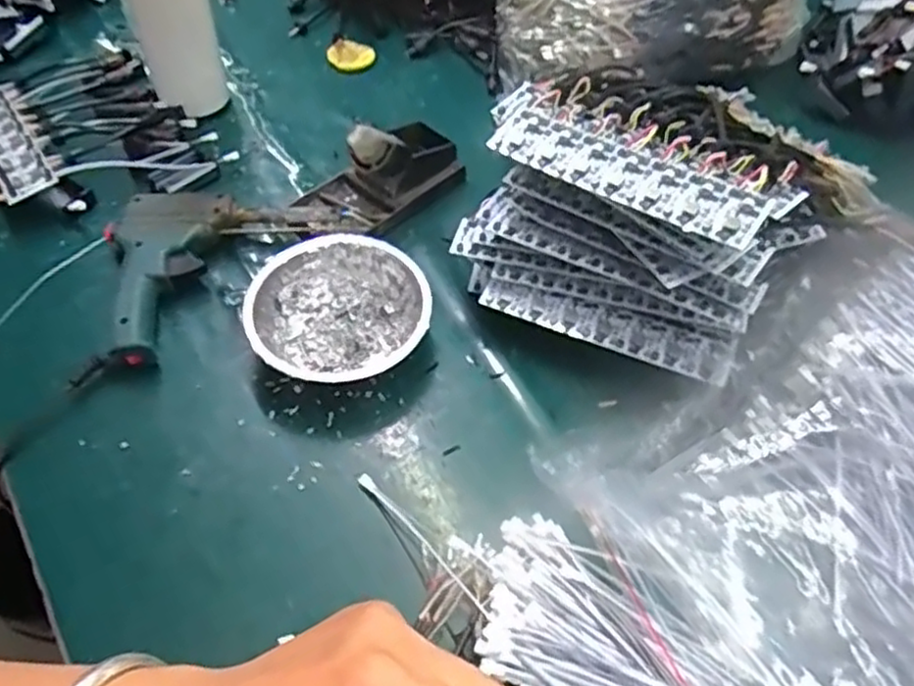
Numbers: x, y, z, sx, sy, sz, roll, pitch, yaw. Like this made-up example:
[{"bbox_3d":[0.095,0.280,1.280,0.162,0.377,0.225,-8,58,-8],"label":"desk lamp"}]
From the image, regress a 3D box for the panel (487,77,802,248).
[{"bbox_3d":[0.108,-0.122,0.450,0.193,0.031,0.075,34,61,20],"label":"panel"}]

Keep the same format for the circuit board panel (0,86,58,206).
[{"bbox_3d":[-0.384,-0.173,0.605,0.044,0.016,0.152,-31,62,-21],"label":"circuit board panel"}]

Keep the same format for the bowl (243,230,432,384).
[{"bbox_3d":[-0.085,-0.021,0.522,0.127,0.043,0.127,1,56,-1],"label":"bowl"}]

